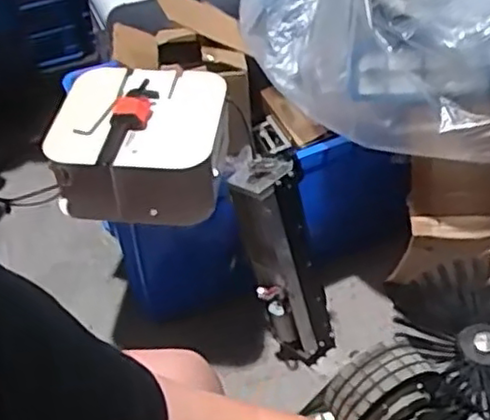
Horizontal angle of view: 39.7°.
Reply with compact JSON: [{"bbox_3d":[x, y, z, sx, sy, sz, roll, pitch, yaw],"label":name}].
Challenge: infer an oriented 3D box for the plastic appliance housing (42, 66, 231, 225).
[{"bbox_3d":[-0.155,-0.110,1.049,0.249,0.130,0.236,-1,44,1],"label":"plastic appliance housing"}]

